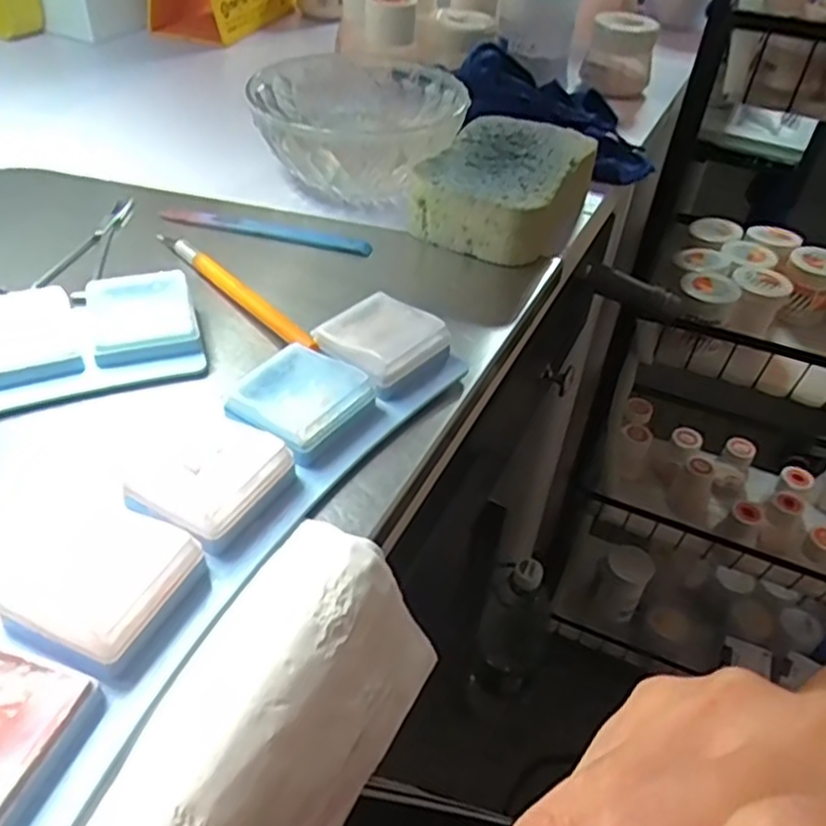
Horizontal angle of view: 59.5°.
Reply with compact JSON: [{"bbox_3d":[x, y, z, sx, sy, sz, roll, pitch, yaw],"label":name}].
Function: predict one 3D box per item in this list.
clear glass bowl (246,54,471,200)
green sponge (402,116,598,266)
[{"bbox_3d":[-0.029,-0.163,0.421,0.116,0.049,0.114,2,43,-2],"label":"clear glass bowl"},{"bbox_3d":[0.054,-0.128,0.403,0.076,0.031,0.115,21,46,17],"label":"green sponge"}]

